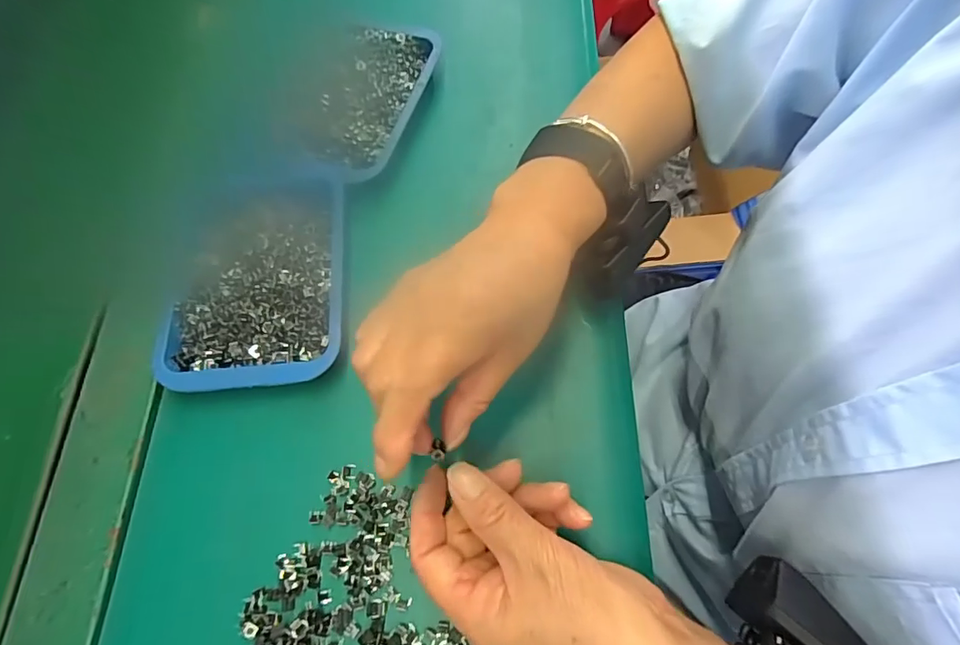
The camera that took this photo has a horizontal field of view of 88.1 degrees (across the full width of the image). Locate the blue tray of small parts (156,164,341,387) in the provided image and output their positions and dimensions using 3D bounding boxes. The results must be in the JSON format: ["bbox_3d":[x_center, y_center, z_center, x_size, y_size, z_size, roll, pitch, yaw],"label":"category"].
[{"bbox_3d":[-0.150,-0.036,0.332,0.113,0.027,0.160,-5,68,0],"label":"blue tray of small parts"}]

